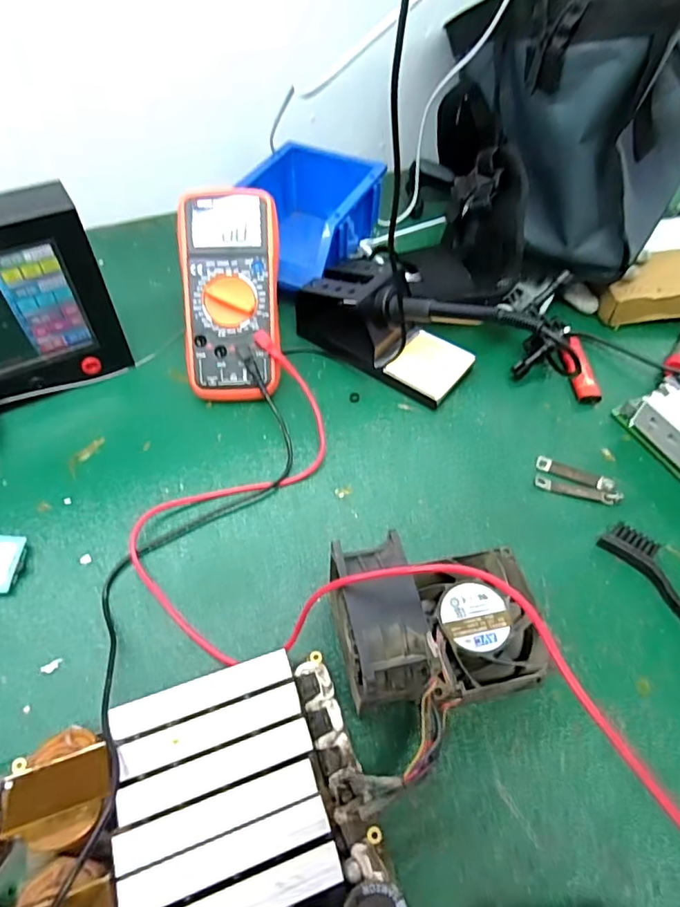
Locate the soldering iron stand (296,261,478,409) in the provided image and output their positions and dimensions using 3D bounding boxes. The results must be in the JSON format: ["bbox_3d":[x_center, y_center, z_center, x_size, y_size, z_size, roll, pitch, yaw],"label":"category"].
[{"bbox_3d":[0.043,-0.120,0.480,0.164,0.069,0.081,34,60,22],"label":"soldering iron stand"}]

